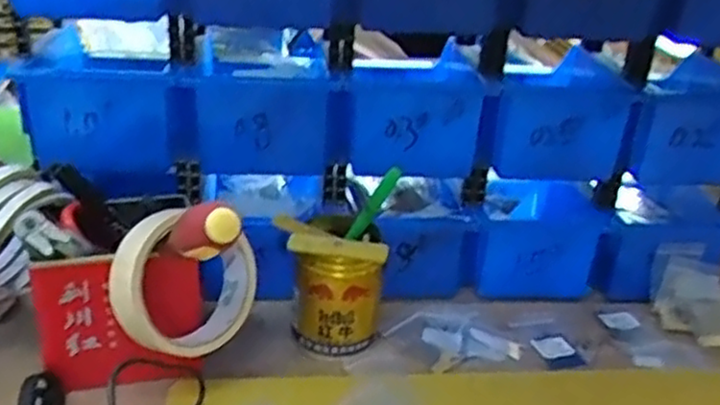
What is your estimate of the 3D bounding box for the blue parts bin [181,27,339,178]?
[{"bbox_3d":[-0.079,-0.094,0.613,0.113,0.076,0.193,1,27,-6],"label":"blue parts bin"}]

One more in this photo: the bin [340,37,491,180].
[{"bbox_3d":[0.039,-0.091,0.620,0.107,0.075,0.182,3,27,-2],"label":"bin"}]

